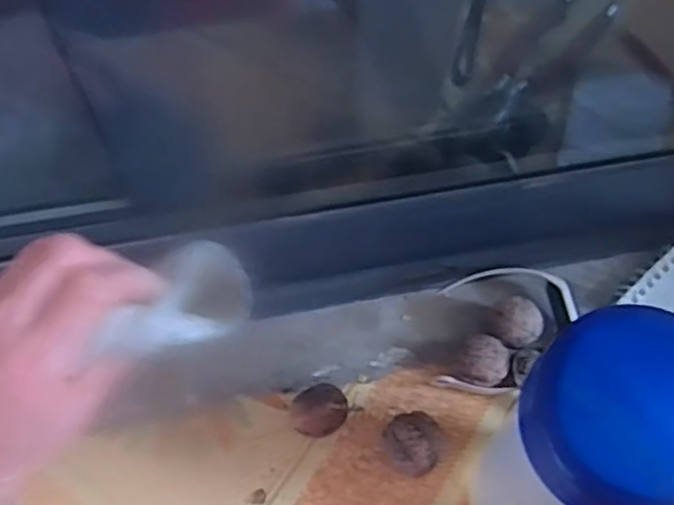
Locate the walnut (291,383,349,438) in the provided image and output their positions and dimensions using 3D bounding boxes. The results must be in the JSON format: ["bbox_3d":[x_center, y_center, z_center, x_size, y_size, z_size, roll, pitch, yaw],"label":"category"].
[{"bbox_3d":[-0.011,0.095,0.412,0.032,0.024,0.032,1,61,-1],"label":"walnut"}]

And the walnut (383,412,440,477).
[{"bbox_3d":[0.042,0.112,0.403,0.031,0.033,0.036,8,61,3],"label":"walnut"}]

